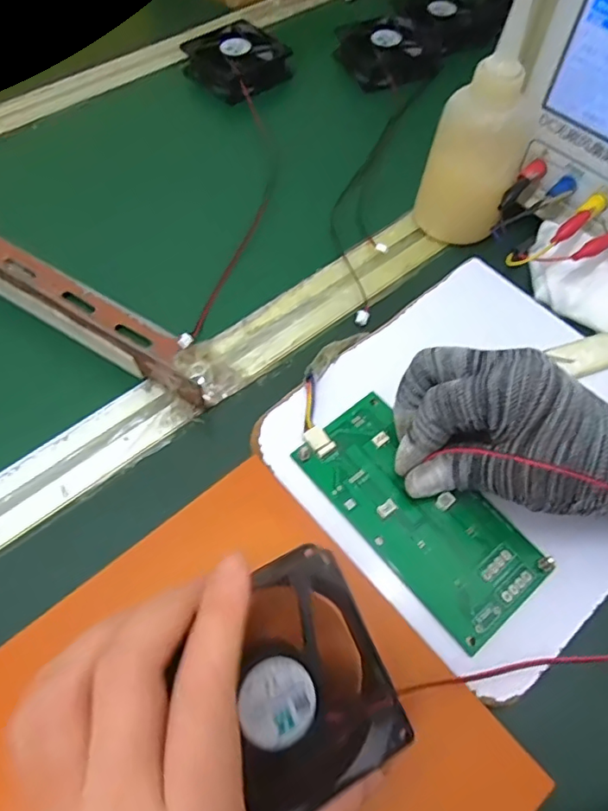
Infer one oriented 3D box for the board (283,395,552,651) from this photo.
[{"bbox_3d":[0.060,0.055,0.288,0.063,0.008,0.134,-37,68,-20],"label":"board"}]

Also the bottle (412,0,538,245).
[{"bbox_3d":[0.119,-0.188,0.356,0.064,0.138,0.064,16,60,10],"label":"bottle"}]

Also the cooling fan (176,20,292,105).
[{"bbox_3d":[-0.065,-0.332,0.520,0.086,0.026,0.080,40,66,22],"label":"cooling fan"}]

